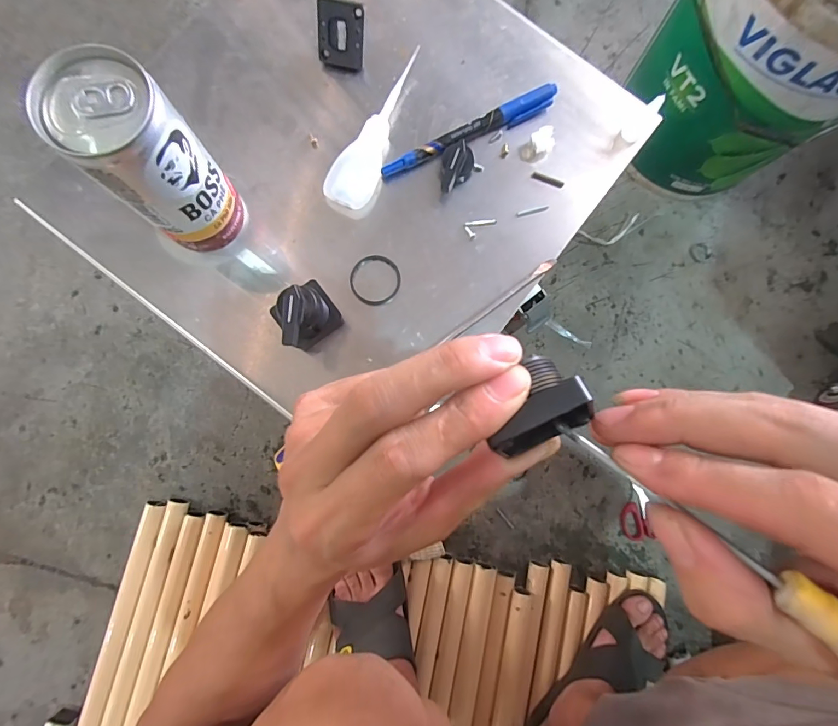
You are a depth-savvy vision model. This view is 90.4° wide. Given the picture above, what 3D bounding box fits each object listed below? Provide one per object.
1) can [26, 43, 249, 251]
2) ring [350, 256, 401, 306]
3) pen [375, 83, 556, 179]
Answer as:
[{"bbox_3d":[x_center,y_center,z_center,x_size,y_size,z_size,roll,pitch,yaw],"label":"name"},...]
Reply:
[{"bbox_3d":[-0.139,-0.104,0.228,0.050,0.106,0.046,0,83,-3],"label":"can"},{"bbox_3d":[-0.030,-0.057,0.284,0.034,0.004,0.036,0,83,-3],"label":"ring"},{"bbox_3d":[0.037,-0.162,0.294,0.136,0.013,0.012,-28,85,-6],"label":"pen"}]

